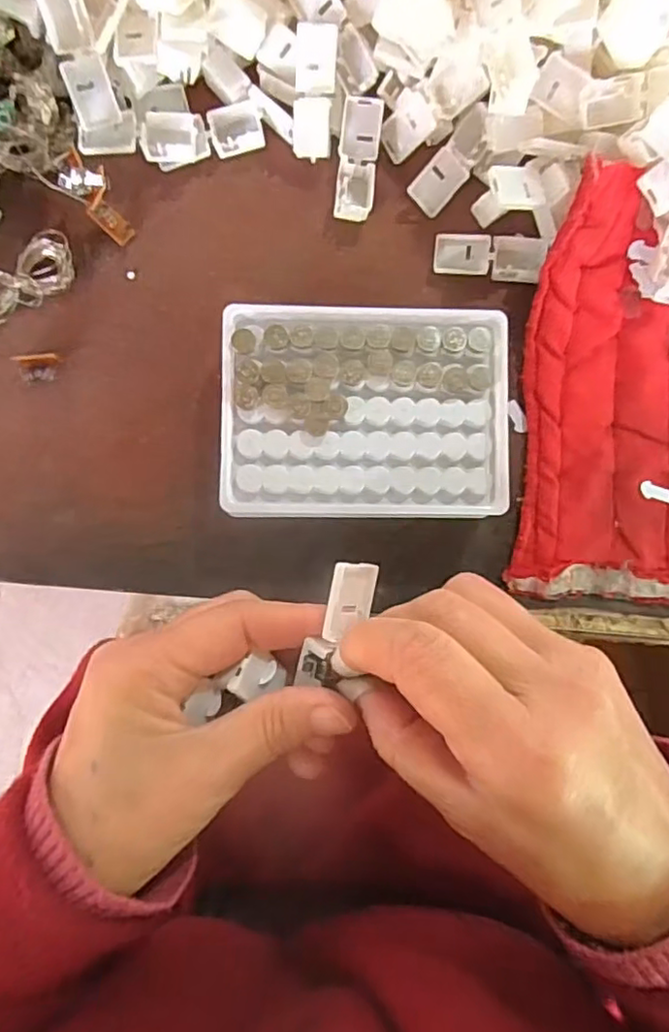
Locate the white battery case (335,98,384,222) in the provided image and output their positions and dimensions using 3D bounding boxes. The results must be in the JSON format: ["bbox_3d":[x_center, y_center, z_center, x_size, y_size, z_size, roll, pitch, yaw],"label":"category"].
[{"bbox_3d":[0.012,-0.180,0.311,0.019,0.007,0.057,7,88,-1],"label":"white battery case"}]

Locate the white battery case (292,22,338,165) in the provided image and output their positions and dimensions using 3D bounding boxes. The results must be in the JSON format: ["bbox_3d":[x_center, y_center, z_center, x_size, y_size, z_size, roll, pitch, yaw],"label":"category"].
[{"bbox_3d":[-0.010,-0.209,0.304,0.020,0.011,0.055,4,112,-2],"label":"white battery case"}]

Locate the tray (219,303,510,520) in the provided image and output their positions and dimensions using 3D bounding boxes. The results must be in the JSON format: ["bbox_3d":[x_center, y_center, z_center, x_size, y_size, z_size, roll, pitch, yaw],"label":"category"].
[{"bbox_3d":[0.014,-0.048,0.293,0.129,0.031,0.097,0,92,-2],"label":"tray"}]

